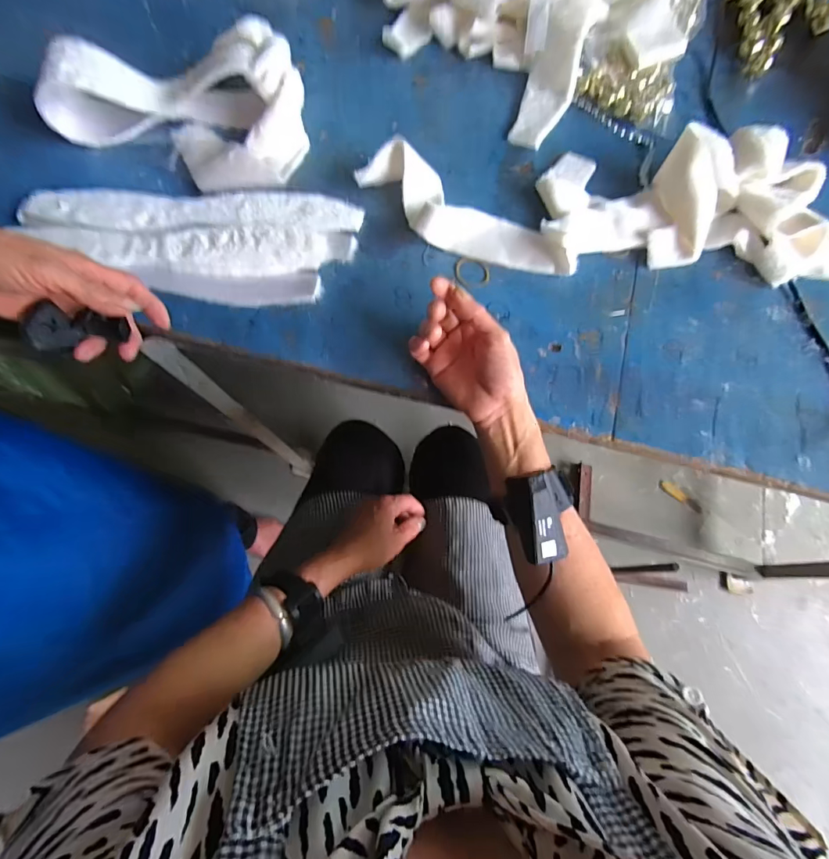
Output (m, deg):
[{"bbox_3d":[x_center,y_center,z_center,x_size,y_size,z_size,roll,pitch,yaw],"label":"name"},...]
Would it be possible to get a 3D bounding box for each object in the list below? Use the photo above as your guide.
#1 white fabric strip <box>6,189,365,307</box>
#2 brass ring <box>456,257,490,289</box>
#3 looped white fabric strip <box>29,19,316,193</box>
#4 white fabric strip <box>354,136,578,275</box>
[{"bbox_3d":[-0.240,-0.200,0.471,0.350,0.022,0.129,5,72,3],"label":"white fabric strip"},{"bbox_3d":[0.060,-0.162,0.462,0.035,0.005,0.035,0,72,2],"label":"brass ring"},{"bbox_3d":[-0.255,-0.372,0.502,0.264,0.074,0.172,16,73,7],"label":"looped white fabric strip"},{"bbox_3d":[0.051,-0.220,0.463,0.240,0.042,0.081,27,75,10],"label":"white fabric strip"}]

